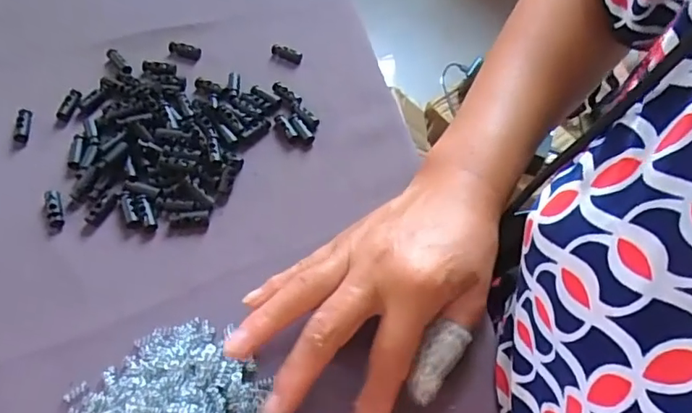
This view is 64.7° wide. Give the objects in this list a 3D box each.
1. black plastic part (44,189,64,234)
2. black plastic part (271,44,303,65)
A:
[{"bbox_3d":[-0.185,0.002,0.347,0.012,0.009,0.030,-17,61,-14],"label":"black plastic part"},{"bbox_3d":[-0.047,-0.123,0.438,0.026,0.007,0.009,30,61,14],"label":"black plastic part"}]

